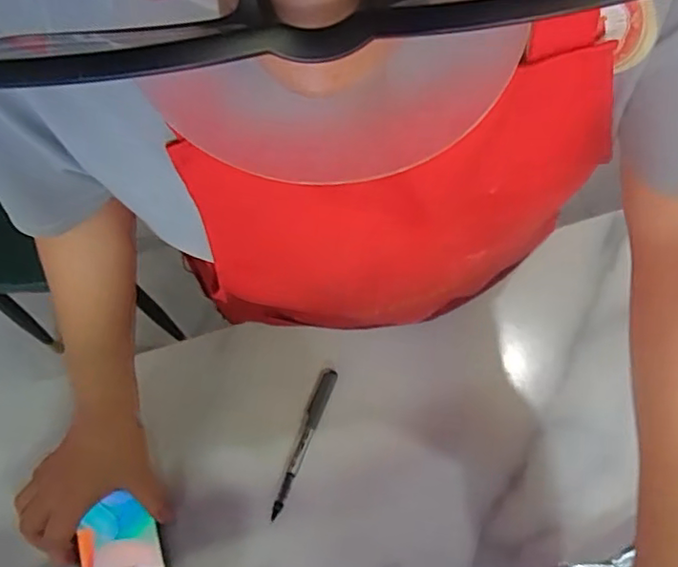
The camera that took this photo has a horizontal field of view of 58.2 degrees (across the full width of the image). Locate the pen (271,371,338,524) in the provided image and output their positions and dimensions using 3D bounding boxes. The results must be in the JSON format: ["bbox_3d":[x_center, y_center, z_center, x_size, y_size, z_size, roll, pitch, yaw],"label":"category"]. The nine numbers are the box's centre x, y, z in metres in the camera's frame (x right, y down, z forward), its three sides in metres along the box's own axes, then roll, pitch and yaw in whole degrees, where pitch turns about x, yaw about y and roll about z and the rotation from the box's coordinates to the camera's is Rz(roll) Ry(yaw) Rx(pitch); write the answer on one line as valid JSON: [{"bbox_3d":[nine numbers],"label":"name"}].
[{"bbox_3d":[-0.033,0.149,0.575,0.014,0.014,0.141,20,70,10],"label":"pen"}]

